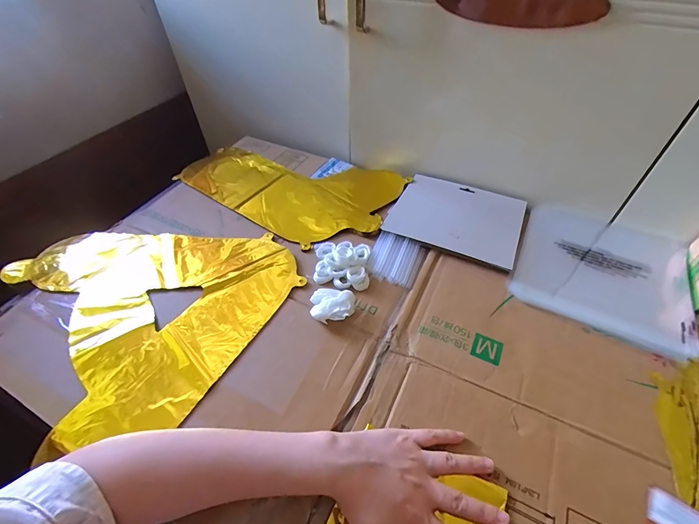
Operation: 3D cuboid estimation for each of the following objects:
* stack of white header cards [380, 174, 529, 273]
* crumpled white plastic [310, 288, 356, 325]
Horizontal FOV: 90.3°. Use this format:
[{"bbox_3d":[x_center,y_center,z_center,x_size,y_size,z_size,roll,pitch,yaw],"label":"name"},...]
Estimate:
[{"bbox_3d":[0.168,-0.071,0.548,0.192,0.015,0.155,20,52,17],"label":"stack of white header cards"},{"bbox_3d":[-0.021,0.055,0.436,0.052,0.024,0.043,8,49,8],"label":"crumpled white plastic"}]

